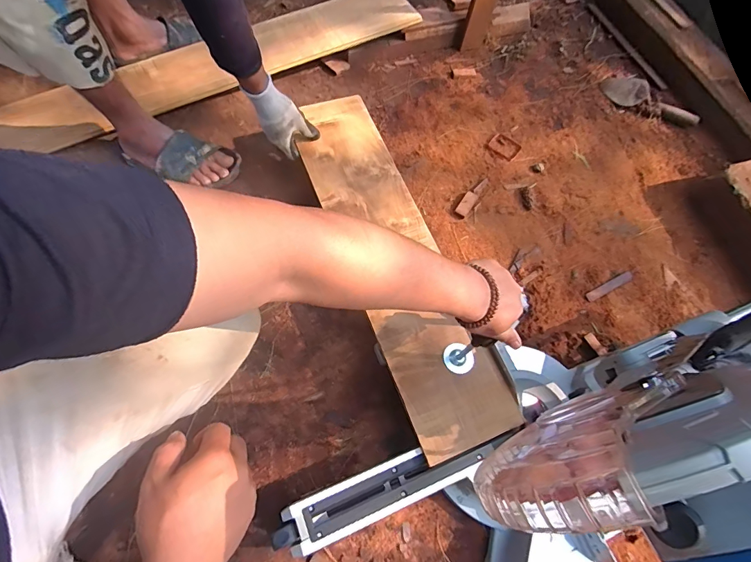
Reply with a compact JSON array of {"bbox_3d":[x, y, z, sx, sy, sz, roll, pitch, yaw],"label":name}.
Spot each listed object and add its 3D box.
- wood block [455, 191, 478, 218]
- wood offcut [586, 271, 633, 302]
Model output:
[{"bbox_3d":[0.204,-0.172,0.880,0.027,0.011,0.074,35,69,7],"label":"wood block"},{"bbox_3d":[0.493,0.012,0.830,0.121,0.006,0.021,-24,73,-15],"label":"wood offcut"}]

